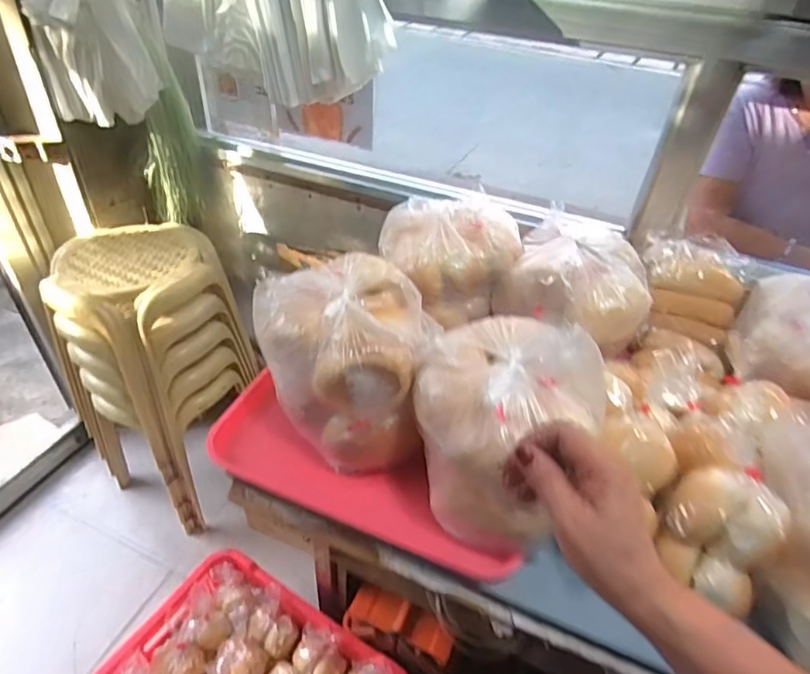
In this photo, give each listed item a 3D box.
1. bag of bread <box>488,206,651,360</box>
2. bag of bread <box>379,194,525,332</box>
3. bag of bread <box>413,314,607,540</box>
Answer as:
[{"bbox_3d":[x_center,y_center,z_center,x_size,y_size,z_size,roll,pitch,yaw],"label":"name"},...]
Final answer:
[{"bbox_3d":[0.260,-0.084,0.768,0.206,0.121,0.190,25,44,23],"label":"bag of bread"},{"bbox_3d":[0.070,-0.137,0.825,0.216,0.139,0.187,-17,44,-23],"label":"bag of bread"},{"bbox_3d":[0.105,0.087,0.589,0.178,0.193,0.196,-19,45,-25],"label":"bag of bread"}]

